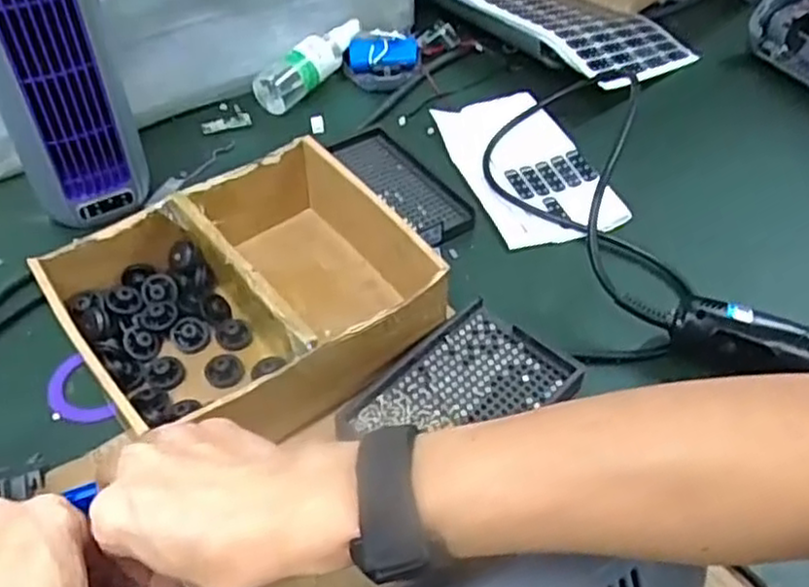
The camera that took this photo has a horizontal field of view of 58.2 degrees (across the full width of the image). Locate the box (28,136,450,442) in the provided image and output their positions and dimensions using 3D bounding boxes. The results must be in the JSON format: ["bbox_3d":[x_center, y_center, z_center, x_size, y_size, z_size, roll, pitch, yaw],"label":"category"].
[{"bbox_3d":[-0.100,0.001,0.480,0.217,0.075,0.173,-30,56,-26],"label":"box"}]

